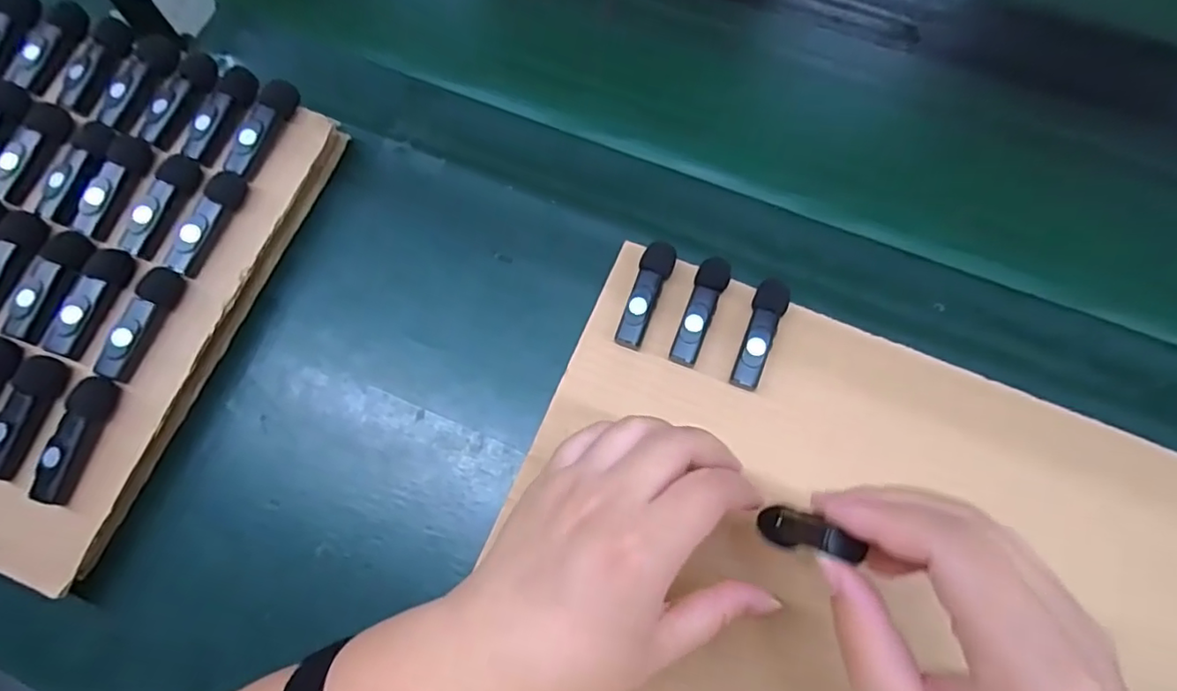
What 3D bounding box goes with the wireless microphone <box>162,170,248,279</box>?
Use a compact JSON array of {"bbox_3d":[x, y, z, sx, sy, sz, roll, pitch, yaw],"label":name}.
[{"bbox_3d":[-0.218,-0.071,0.340,0.012,0.014,0.064,21,71,8],"label":"wireless microphone"}]

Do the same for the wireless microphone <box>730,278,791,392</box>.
[{"bbox_3d":[0.098,-0.007,0.338,0.018,0.013,0.065,18,70,6],"label":"wireless microphone"}]

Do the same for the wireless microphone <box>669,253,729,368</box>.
[{"bbox_3d":[0.064,-0.019,0.343,0.017,0.017,0.064,19,70,7],"label":"wireless microphone"}]

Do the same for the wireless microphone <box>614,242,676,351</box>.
[{"bbox_3d":[0.033,-0.029,0.348,0.018,0.017,0.064,21,71,7],"label":"wireless microphone"}]

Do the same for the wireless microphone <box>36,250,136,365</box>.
[{"bbox_3d":[-0.274,-0.024,0.329,0.018,0.017,0.062,18,70,7],"label":"wireless microphone"}]

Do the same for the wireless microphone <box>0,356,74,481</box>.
[{"bbox_3d":[-0.298,0.037,0.314,0.015,0.019,0.065,16,70,6],"label":"wireless microphone"}]

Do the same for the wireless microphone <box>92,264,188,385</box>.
[{"bbox_3d":[-0.242,-0.013,0.323,0.015,0.017,0.064,14,70,5],"label":"wireless microphone"}]

